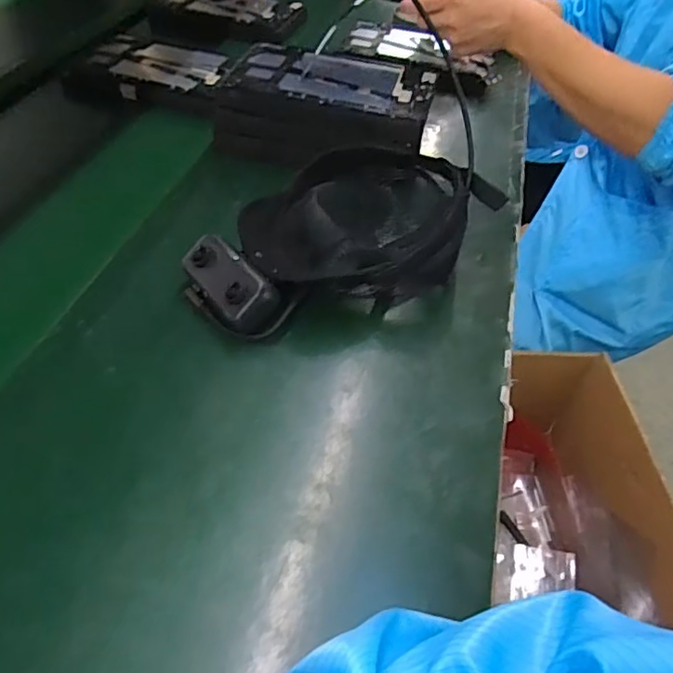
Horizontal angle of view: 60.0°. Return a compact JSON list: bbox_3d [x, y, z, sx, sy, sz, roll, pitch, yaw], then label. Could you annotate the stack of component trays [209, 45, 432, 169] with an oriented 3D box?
[{"bbox_3d":[-0.012,-0.279,0.737,0.247,0.082,0.184,13,47,5],"label":"stack of component trays"}]

